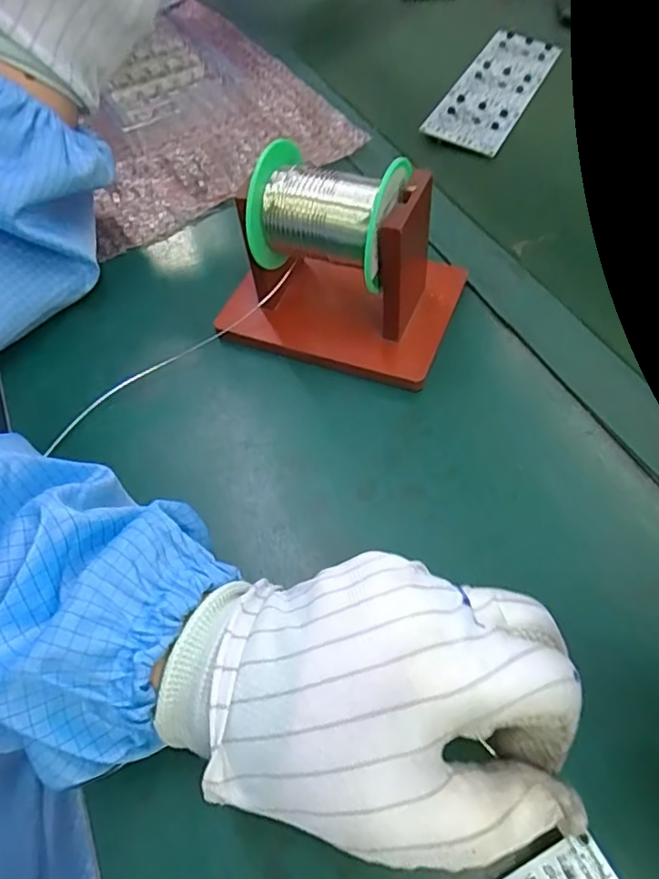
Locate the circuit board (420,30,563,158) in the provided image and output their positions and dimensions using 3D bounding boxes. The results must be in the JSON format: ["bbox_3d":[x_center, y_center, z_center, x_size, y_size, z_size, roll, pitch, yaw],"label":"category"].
[{"bbox_3d":[0.152,-0.321,0.527,0.067,0.006,0.207,26,60,10],"label":"circuit board"}]

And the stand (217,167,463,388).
[{"bbox_3d":[0.009,-0.113,0.344,0.135,0.087,0.112,17,59,15],"label":"stand"}]

